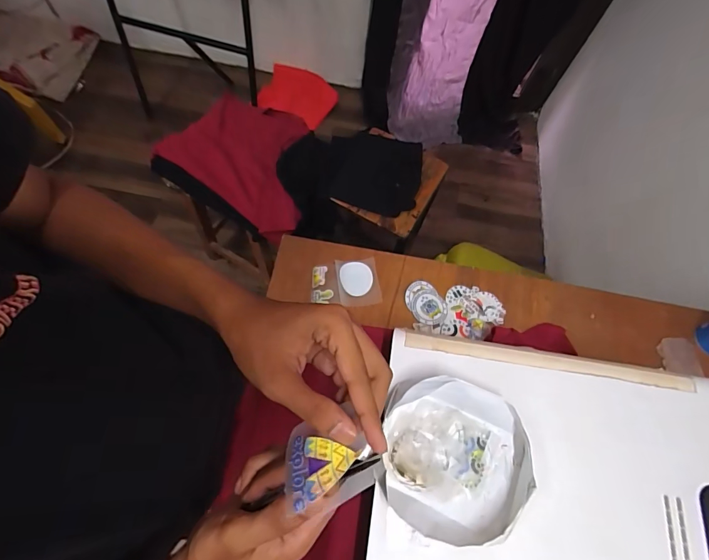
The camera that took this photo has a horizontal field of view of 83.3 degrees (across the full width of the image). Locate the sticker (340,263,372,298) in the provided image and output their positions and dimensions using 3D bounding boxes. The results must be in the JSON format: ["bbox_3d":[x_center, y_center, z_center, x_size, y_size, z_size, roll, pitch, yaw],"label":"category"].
[{"bbox_3d":[0.003,-0.003,0.762,0.062,0.004,0.066,2,70,2],"label":"sticker"}]

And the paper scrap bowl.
[{"bbox_3d":[0.123,0.212,0.483,0.186,0.046,0.175,4,68,-1],"label":"paper scrap bowl"}]

